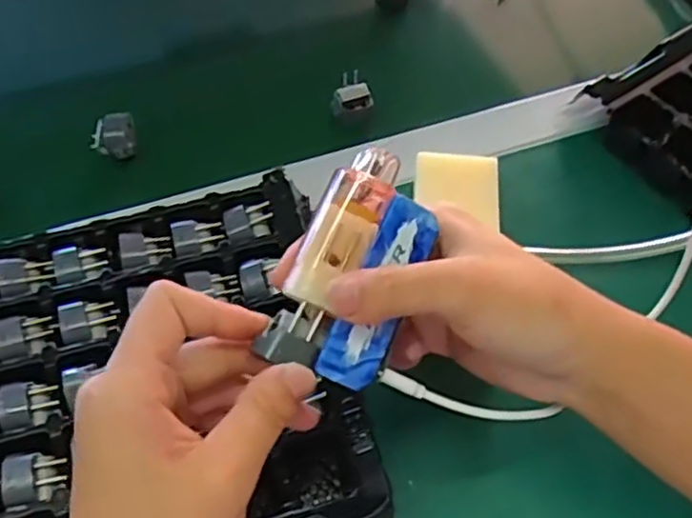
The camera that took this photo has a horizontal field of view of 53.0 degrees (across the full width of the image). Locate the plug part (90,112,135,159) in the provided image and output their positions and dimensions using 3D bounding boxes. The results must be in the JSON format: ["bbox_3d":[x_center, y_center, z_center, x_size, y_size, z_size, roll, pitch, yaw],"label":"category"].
[{"bbox_3d":[-0.157,-0.082,0.469,0.030,0.019,0.024,-18,59,-12],"label":"plug part"}]

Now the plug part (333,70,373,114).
[{"bbox_3d":[0.004,-0.118,0.495,0.026,0.019,0.022,-28,62,-18],"label":"plug part"}]

